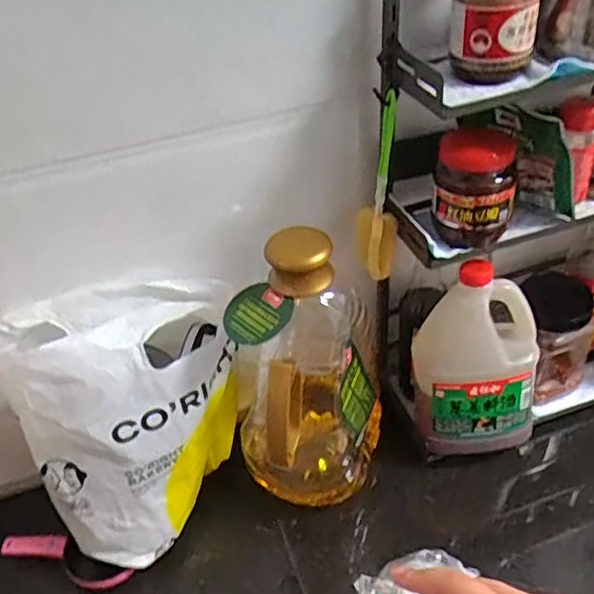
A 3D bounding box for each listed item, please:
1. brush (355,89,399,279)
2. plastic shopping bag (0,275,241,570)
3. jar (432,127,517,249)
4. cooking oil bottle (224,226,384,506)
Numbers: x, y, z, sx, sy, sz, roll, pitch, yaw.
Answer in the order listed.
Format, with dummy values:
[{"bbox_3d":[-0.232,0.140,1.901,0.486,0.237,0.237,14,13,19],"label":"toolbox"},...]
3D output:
[{"bbox_3d":[0.086,-0.111,0.679,0.042,0.207,0.033,8,43,15],"label":"brush"},{"bbox_3d":[-0.175,0.127,0.707,0.246,0.249,0.188,-16,42,-12],"label":"plastic shopping bag"},{"bbox_3d":[0.182,-0.113,0.657,0.082,0.099,0.069,11,44,18],"label":"jar"},{"bbox_3d":[0.014,0.082,0.711,0.153,0.326,0.159,0,41,6],"label":"cooking oil bottle"}]

